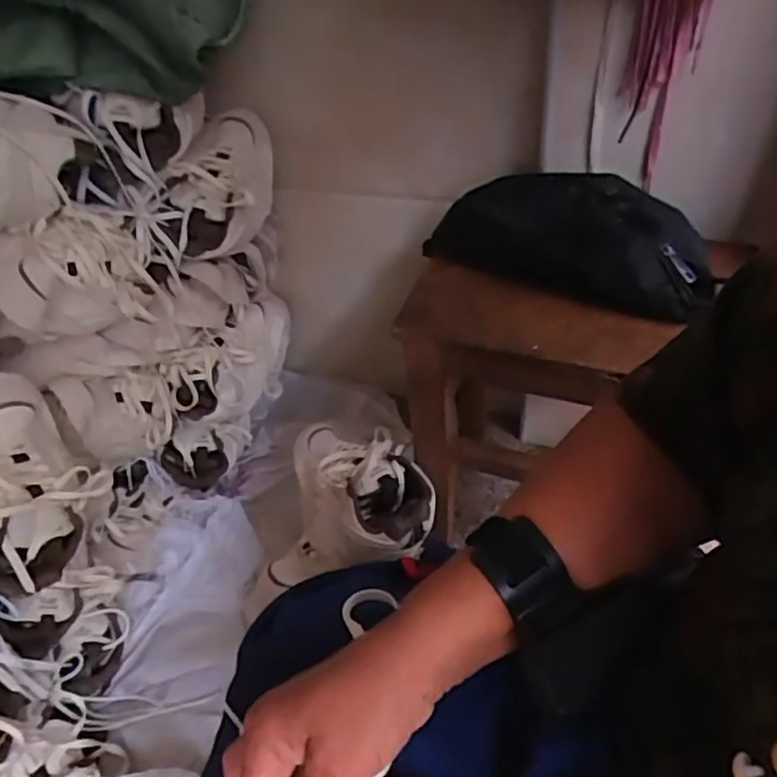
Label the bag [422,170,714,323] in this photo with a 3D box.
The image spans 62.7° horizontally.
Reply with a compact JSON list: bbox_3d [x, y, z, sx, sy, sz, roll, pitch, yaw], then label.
[{"bbox_3d":[0.183,-0.155,0.645,0.272,0.063,0.138,21,51,26],"label":"bag"}]

